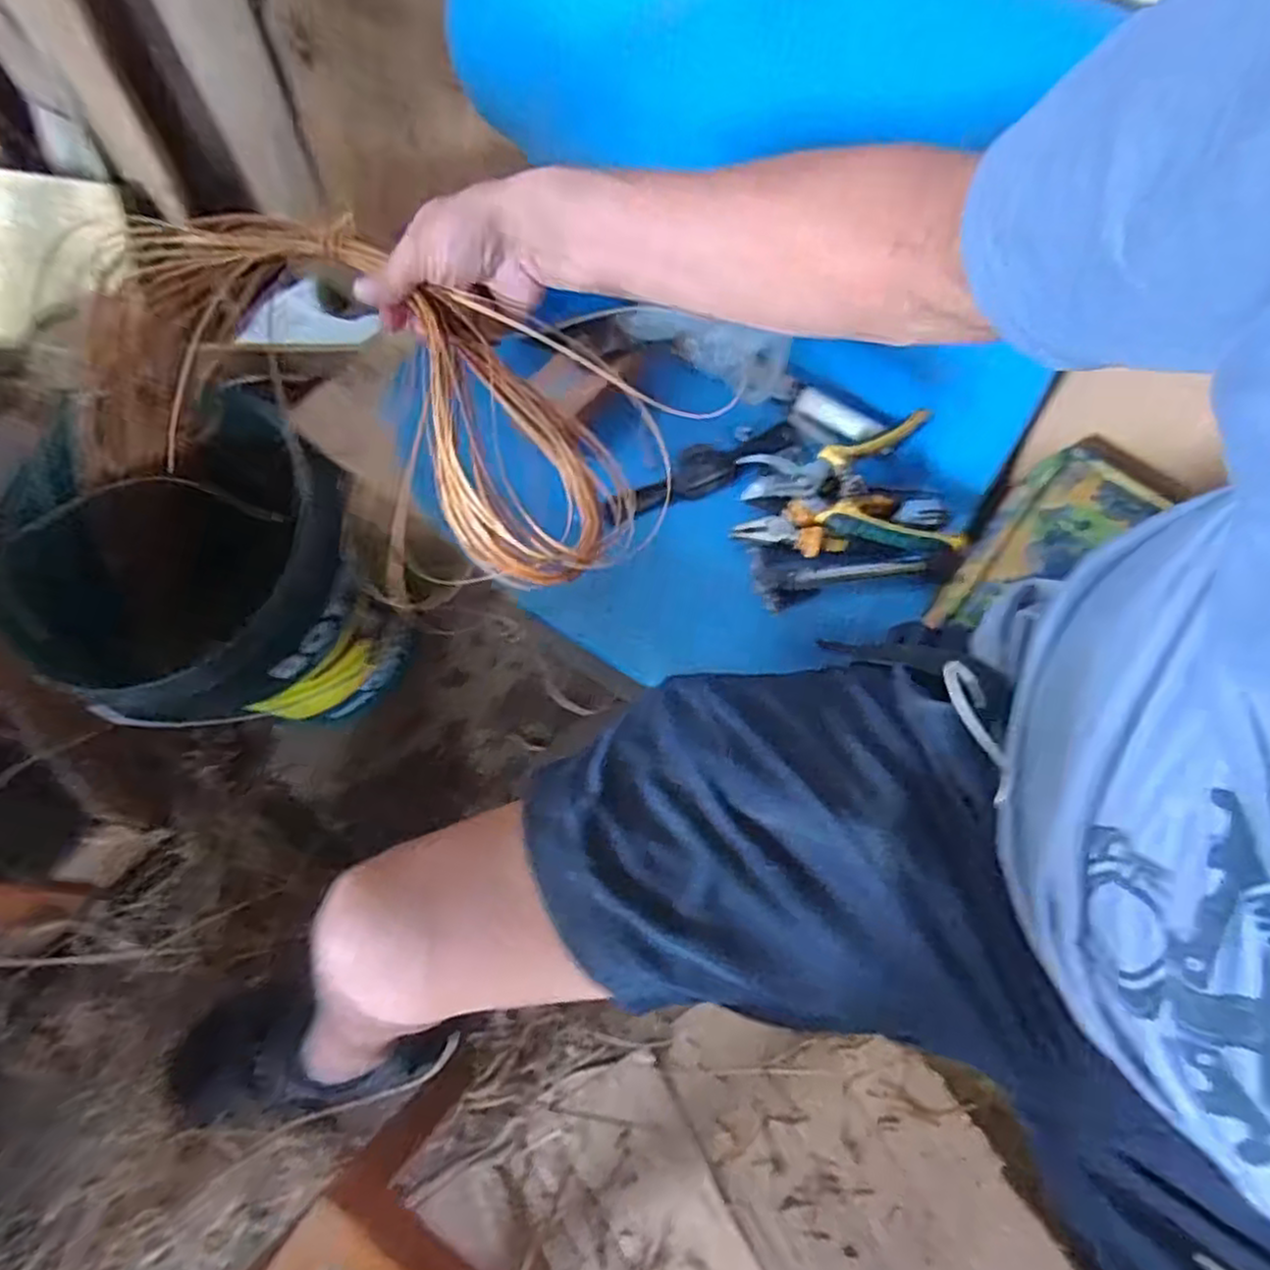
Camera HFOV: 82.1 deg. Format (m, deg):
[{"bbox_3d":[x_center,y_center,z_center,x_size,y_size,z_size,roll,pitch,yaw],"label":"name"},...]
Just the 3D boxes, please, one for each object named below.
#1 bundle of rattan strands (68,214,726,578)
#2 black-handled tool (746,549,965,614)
[{"bbox_3d":[-0.213,-0.171,0.505,0.464,0.087,0.192,19,72,13],"label":"bundle of rattan strands"},{"bbox_3d":[0.187,-0.055,0.622,0.169,0.016,0.050,-6,70,-1],"label":"black-handled tool"}]

